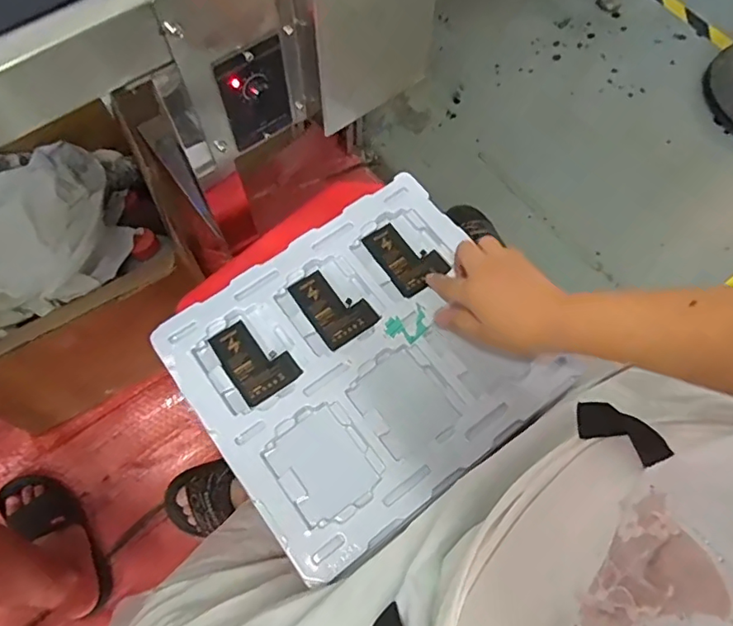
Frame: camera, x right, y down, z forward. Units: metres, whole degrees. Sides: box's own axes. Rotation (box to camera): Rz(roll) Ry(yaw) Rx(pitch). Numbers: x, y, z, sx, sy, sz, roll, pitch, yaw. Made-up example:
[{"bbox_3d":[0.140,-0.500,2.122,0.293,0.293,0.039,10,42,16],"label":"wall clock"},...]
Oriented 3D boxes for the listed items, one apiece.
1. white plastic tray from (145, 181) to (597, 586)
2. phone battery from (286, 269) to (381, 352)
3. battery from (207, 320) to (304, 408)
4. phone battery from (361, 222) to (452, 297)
[{"bbox_3d":[-0.002,0.038,0.510,0.305,0.015,0.272,-35,71,-14],"label":"white plastic tray"},{"bbox_3d":[-0.033,-0.008,0.533,0.056,0.005,0.081,-34,71,-14],"label":"phone battery"},{"bbox_3d":[-0.106,0.042,0.510,0.056,0.006,0.080,-35,71,-14],"label":"battery"},{"bbox_3d":[0.039,-0.061,0.560,0.058,0.006,0.081,-36,71,-15],"label":"phone battery"}]

